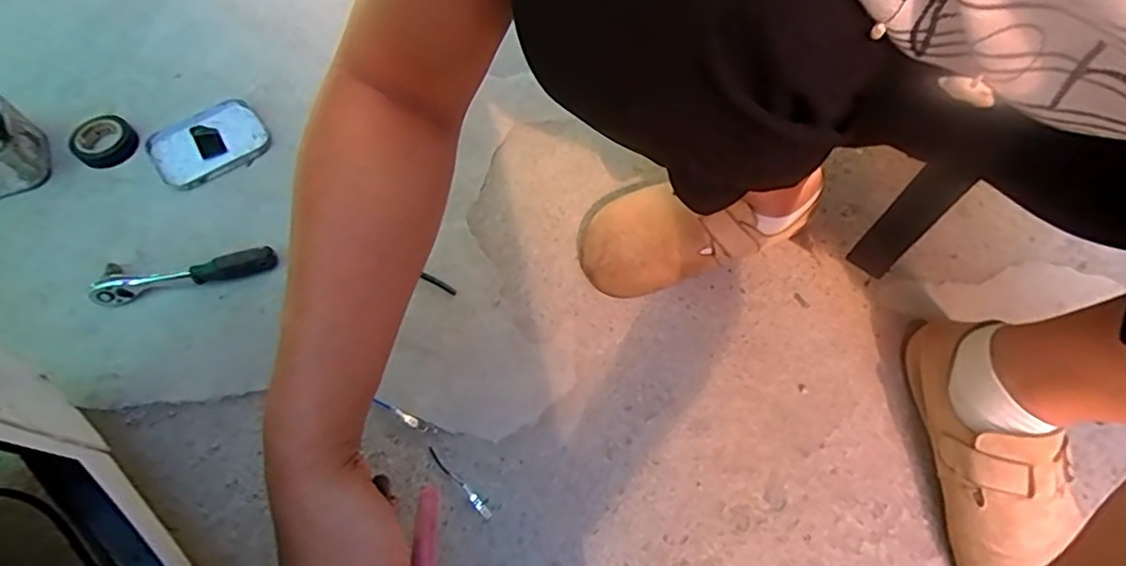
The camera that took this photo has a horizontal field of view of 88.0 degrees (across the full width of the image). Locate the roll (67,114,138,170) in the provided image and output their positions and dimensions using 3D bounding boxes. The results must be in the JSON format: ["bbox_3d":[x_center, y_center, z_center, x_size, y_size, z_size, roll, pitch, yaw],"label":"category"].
[{"bbox_3d":[-0.463,-0.143,0.591,0.055,0.019,0.058,1,63,-2],"label":"roll"}]

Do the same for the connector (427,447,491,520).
[{"bbox_3d":[-0.084,0.159,0.469,0.074,0.004,0.007,42,68,17],"label":"connector"}]

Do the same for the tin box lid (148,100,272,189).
[{"bbox_3d":[-0.363,-0.143,0.601,0.108,0.013,0.086,-41,72,-21],"label":"tin box lid"}]

